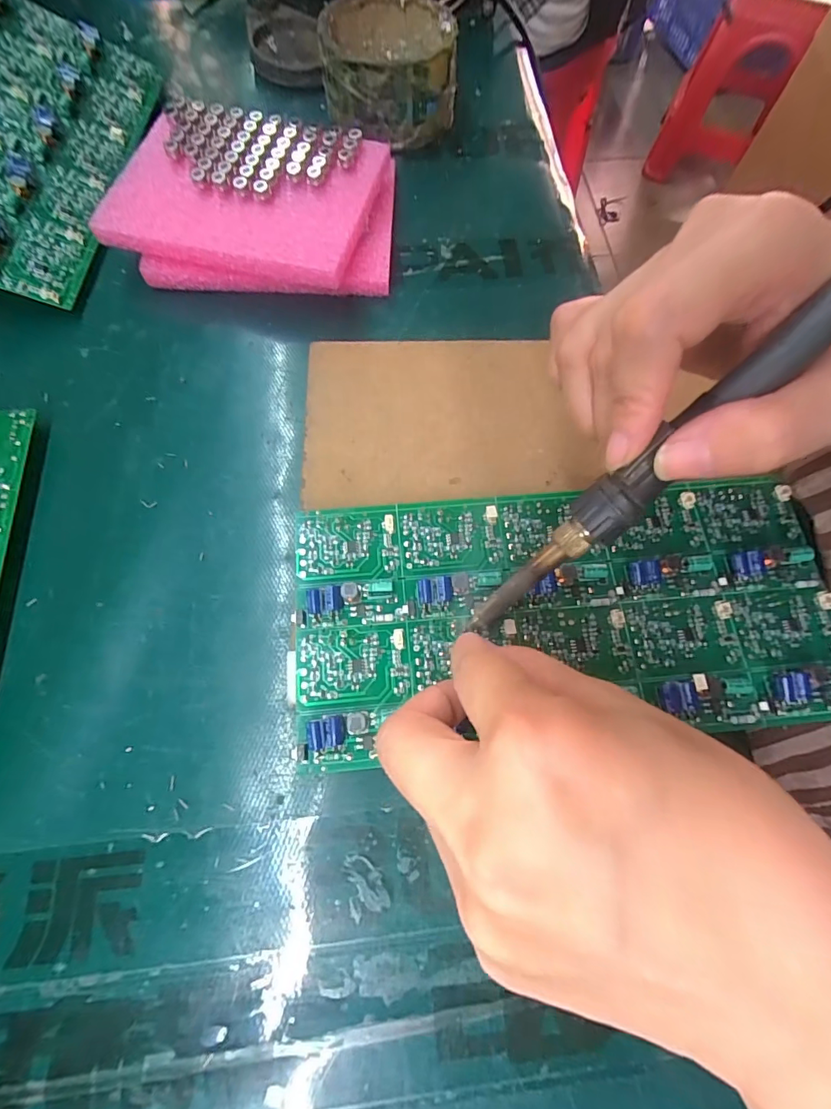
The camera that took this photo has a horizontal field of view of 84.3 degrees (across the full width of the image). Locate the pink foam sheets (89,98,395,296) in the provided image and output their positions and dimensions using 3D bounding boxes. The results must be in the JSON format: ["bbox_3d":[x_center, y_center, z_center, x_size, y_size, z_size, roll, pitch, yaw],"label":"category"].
[{"bbox_3d":[-0.088,-0.200,0.265,0.149,0.040,0.109,9,69,0],"label":"pink foam sheets"}]

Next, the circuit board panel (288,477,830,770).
[{"bbox_3d":[0.063,0.022,0.192,0.225,0.008,0.105,-3,70,-2],"label":"circuit board panel"}]

